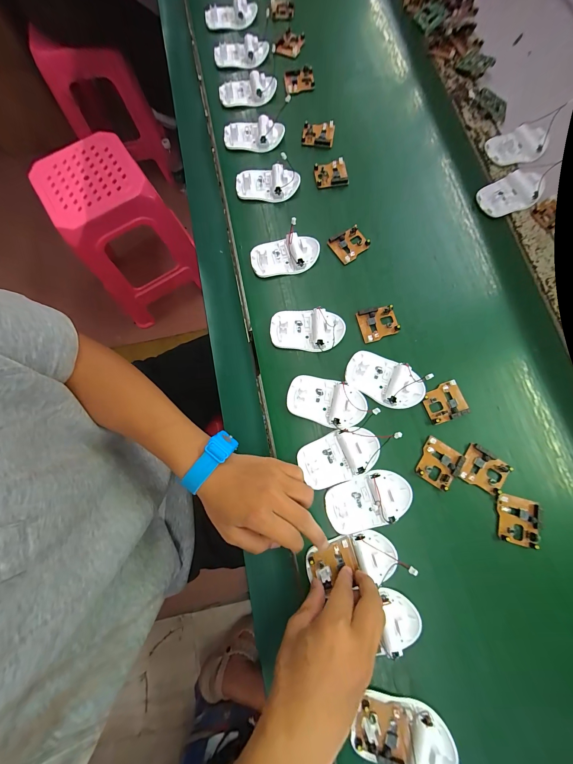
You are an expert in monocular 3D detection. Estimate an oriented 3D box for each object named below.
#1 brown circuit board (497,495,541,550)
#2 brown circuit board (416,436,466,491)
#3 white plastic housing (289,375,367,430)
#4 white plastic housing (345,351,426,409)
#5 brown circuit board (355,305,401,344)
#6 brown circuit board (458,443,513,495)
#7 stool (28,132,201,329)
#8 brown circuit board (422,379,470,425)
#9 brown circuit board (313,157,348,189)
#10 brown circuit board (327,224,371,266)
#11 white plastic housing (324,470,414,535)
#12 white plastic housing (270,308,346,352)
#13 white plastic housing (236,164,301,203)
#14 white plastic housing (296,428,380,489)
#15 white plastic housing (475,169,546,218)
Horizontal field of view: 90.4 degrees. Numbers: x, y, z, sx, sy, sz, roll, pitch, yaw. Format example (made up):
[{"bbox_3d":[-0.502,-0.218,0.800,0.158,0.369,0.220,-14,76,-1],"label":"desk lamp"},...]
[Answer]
[{"bbox_3d":[0.259,0.155,0.318,0.041,0.013,0.048,12,77,4],"label":"brown circuit board"},{"bbox_3d":[0.181,0.097,0.336,0.044,0.012,0.048,31,79,9],"label":"brown circuit board"},{"bbox_3d":[0.050,0.024,0.354,0.096,0.016,0.056,18,77,6],"label":"white plastic housing"},{"bbox_3d":[0.125,-0.003,0.361,0.096,0.016,0.056,27,78,8],"label":"white plastic housing"},{"bbox_3d":[0.123,-0.079,0.382,0.049,0.008,0.044,-15,76,-2],"label":"brown circuit board"},{"bbox_3d":[0.233,0.103,0.333,0.051,0.008,0.044,29,79,8],"label":"brown circuit board"},{"bbox_3d":[-0.564,-0.519,1.052,0.327,0.459,0.366,-23,77,-4],"label":"stool"},{"bbox_3d":[0.197,0.025,0.354,0.049,0.008,0.044,-19,76,-3],"label":"brown circuit board"},{"bbox_3d":[0.069,-0.324,0.443,0.048,0.007,0.044,-10,76,-1],"label":"brown circuit board"},{"bbox_3d":[0.092,-0.200,0.412,0.047,0.011,0.046,-30,77,-6],"label":"brown circuit board"},{"bbox_3d":[0.095,0.137,0.324,0.096,0.015,0.056,-22,77,-4],"label":"white plastic housing"},{"bbox_3d":[0.028,-0.071,0.378,0.096,0.014,0.056,4,76,2],"label":"white plastic housing"},{"bbox_3d":[-0.030,-0.306,0.435,0.094,0.020,0.051,7,76,3],"label":"white plastic housing"},{"bbox_3d":[0.063,0.088,0.337,0.093,0.017,0.055,-23,77,-4],"label":"white plastic housing"},{"bbox_3d":[0.325,-0.275,0.417,0.084,0.024,0.054,-22,77,-4],"label":"white plastic housing"}]

